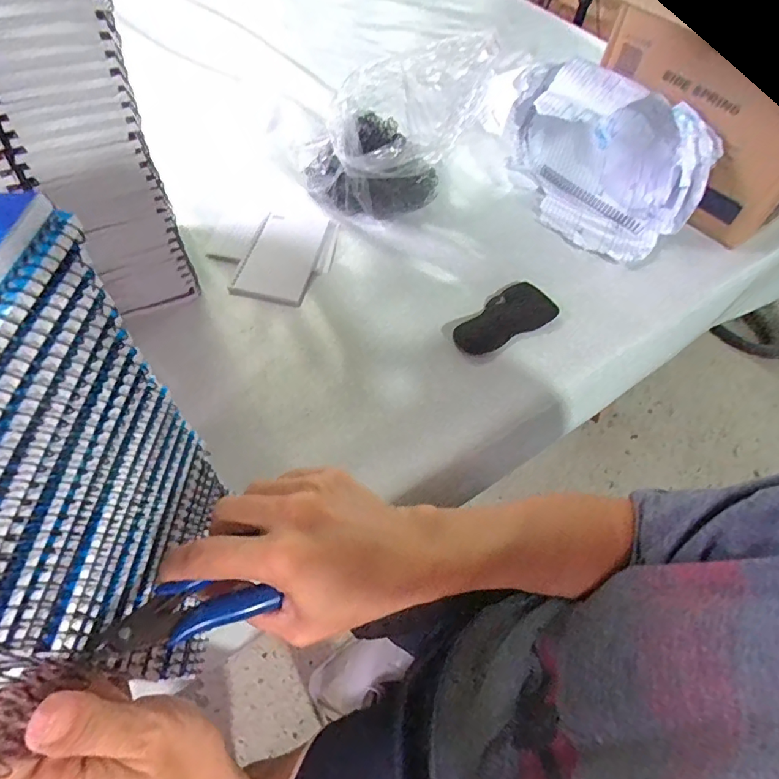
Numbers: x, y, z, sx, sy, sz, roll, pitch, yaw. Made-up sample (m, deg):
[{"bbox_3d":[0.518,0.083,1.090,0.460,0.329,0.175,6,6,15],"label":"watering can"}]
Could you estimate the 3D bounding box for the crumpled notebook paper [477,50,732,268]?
[{"bbox_3d":[0.265,-0.312,0.625,0.160,0.145,0.271,-32,64,-22],"label":"crumpled notebook paper"}]

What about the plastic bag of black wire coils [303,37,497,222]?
[{"bbox_3d":[0.001,-0.278,0.542,0.185,0.172,0.095,9,57,2],"label":"plastic bag of black wire coils"}]

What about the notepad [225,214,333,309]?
[{"bbox_3d":[-0.122,-0.154,0.560,0.080,0.006,0.130,13,64,5],"label":"notepad"}]

